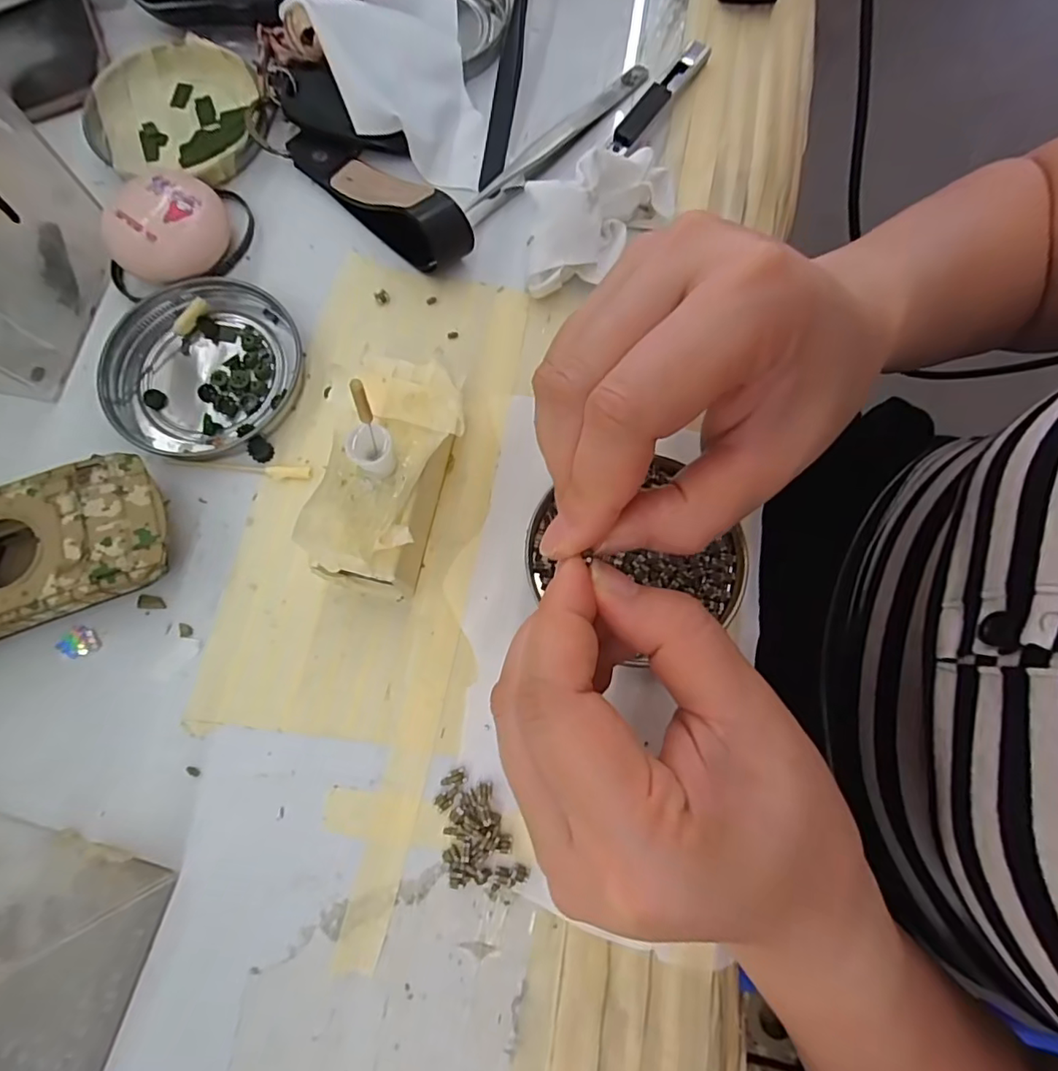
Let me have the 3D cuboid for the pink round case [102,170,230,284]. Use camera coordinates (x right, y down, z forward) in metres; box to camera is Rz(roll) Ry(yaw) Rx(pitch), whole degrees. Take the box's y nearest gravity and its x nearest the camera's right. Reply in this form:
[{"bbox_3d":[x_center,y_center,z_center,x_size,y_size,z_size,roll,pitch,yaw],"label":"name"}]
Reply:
[{"bbox_3d":[-0.150,-0.127,0.236,0.048,0.024,0.039,-42,80,-9],"label":"pink round case"}]

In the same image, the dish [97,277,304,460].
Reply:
[{"bbox_3d":[-0.135,-0.070,0.231,0.075,0.008,0.076,0,77,0],"label":"dish"}]

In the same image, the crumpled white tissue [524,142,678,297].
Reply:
[{"bbox_3d":[0.027,-0.135,0.236,0.075,0.025,0.037,-42,80,-9],"label":"crumpled white tissue"}]

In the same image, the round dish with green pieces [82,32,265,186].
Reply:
[{"bbox_3d":[-0.166,-0.196,0.262,0.077,0.013,0.077,0,77,0],"label":"round dish with green pieces"}]

